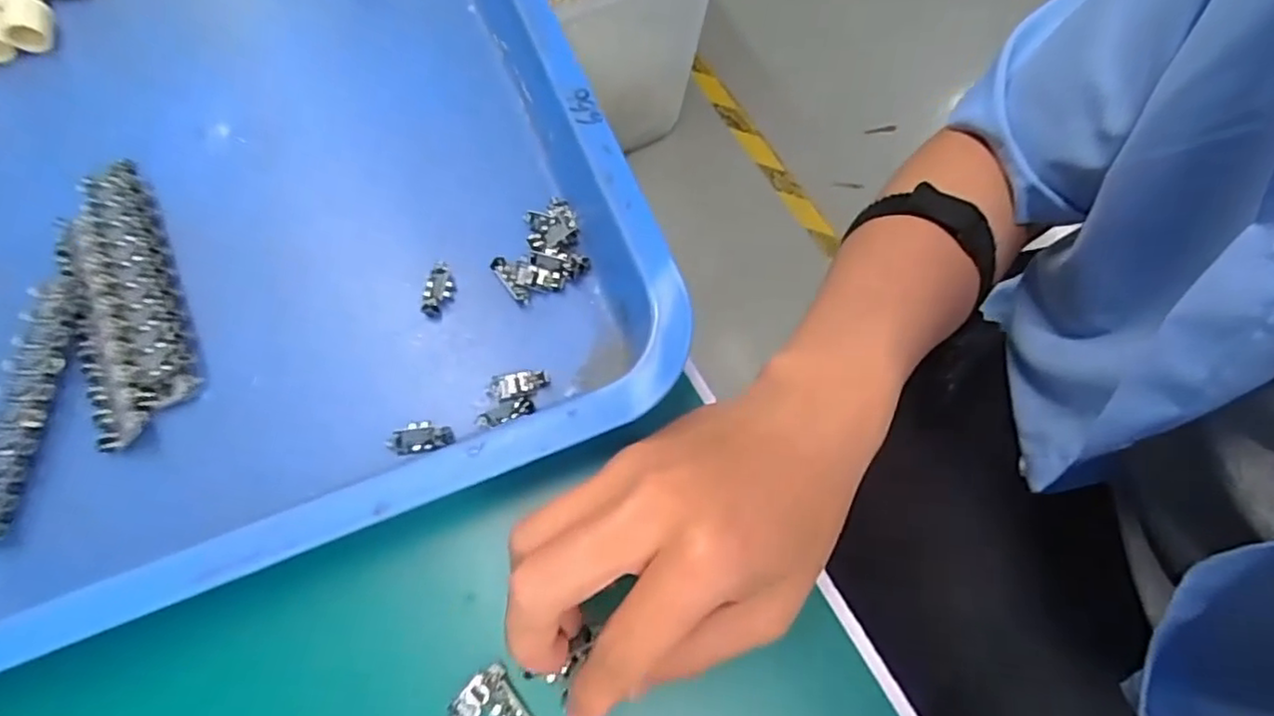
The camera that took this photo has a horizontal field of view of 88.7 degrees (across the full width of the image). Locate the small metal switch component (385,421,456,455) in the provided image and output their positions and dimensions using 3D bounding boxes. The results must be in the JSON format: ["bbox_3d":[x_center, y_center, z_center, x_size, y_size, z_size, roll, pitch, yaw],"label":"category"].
[{"bbox_3d":[-0.092,0.033,0.275,0.028,0.005,0.013,-9,70,-5],"label":"small metal switch component"}]

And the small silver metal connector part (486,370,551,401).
[{"bbox_3d":[-0.052,0.011,0.286,0.027,0.007,0.012,-11,70,-6],"label":"small silver metal connector part"}]

